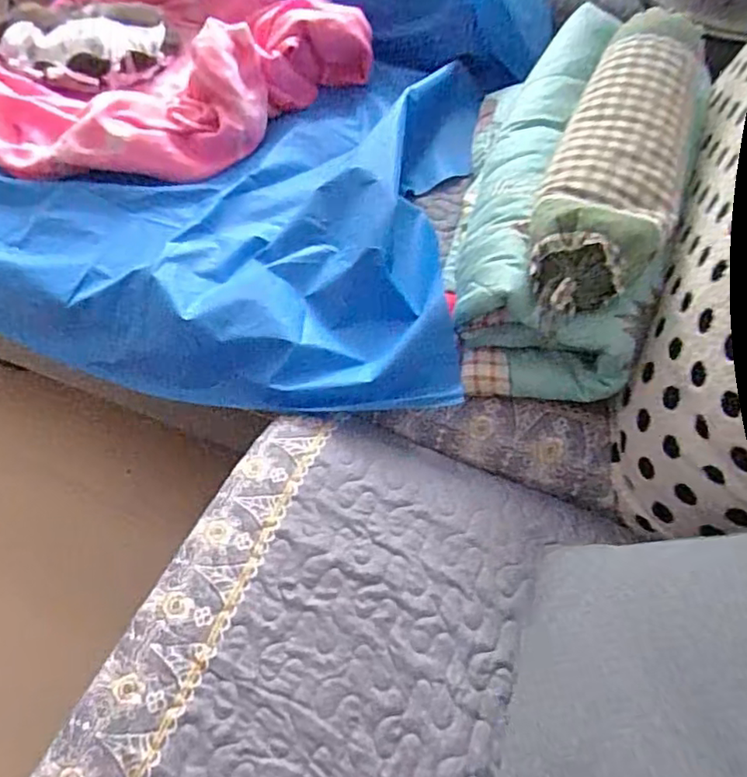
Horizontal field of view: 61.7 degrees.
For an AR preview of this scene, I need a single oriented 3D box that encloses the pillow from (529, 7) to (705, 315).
[{"bbox_3d":[0.295,-0.278,0.738,0.152,0.126,0.446,22,59,15],"label":"pillow"}]

